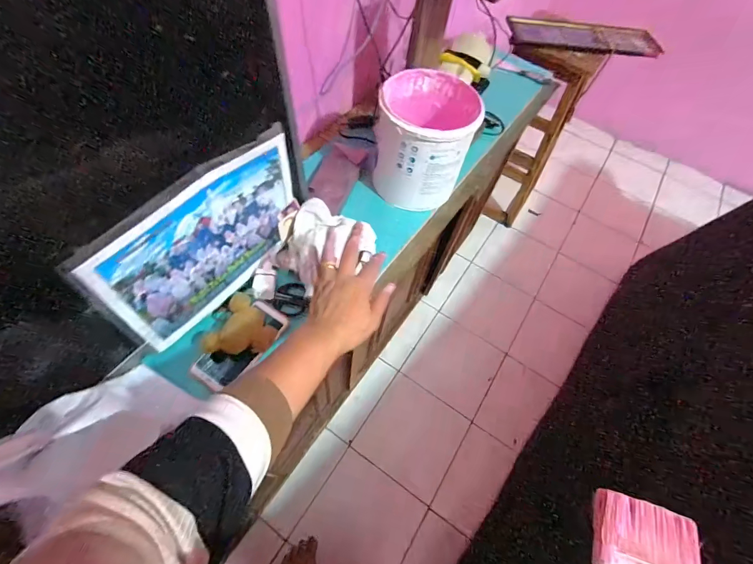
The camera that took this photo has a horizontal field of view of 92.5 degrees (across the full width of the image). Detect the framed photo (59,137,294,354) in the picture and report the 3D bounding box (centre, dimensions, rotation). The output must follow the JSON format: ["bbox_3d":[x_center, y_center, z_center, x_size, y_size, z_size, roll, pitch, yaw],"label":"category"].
[{"bbox_3d":[-0.229,-0.061,0.508,0.016,0.206,0.307,34,62,13],"label":"framed photo"}]

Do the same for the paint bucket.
[{"bbox_3d":[0.090,-0.272,0.706,0.167,0.181,0.181,3,60,-5],"label":"paint bucket"}]

